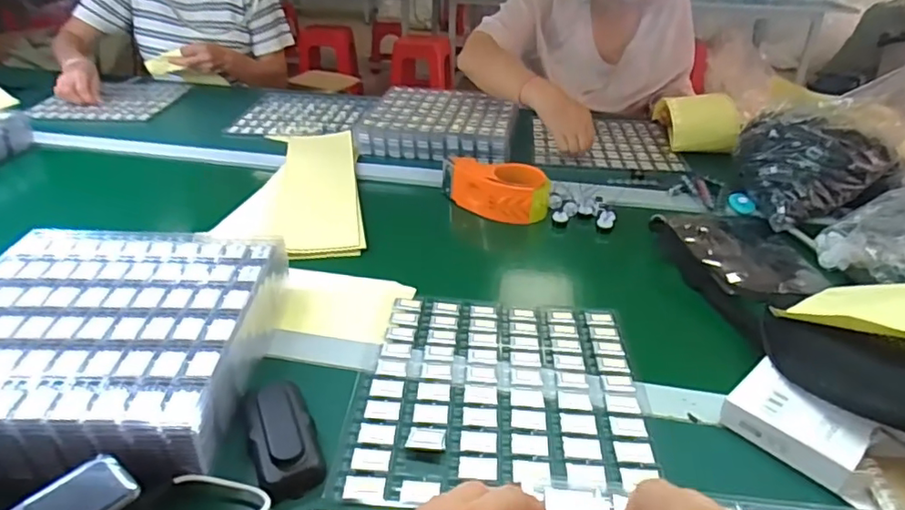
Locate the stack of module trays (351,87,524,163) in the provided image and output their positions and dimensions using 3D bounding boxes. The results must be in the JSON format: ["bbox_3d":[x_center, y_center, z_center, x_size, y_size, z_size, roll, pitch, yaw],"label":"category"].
[{"bbox_3d":[-0.019,-0.247,1.067,0.280,0.051,0.256,8,32,10],"label":"stack of module trays"}]

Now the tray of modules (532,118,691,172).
[{"bbox_3d":[0.283,-0.221,1.079,0.254,0.013,0.281,5,31,4],"label":"tray of modules"}]

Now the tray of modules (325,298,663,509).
[{"bbox_3d":[0.043,0.122,0.528,0.254,0.009,0.245,3,32,3],"label":"tray of modules"}]

